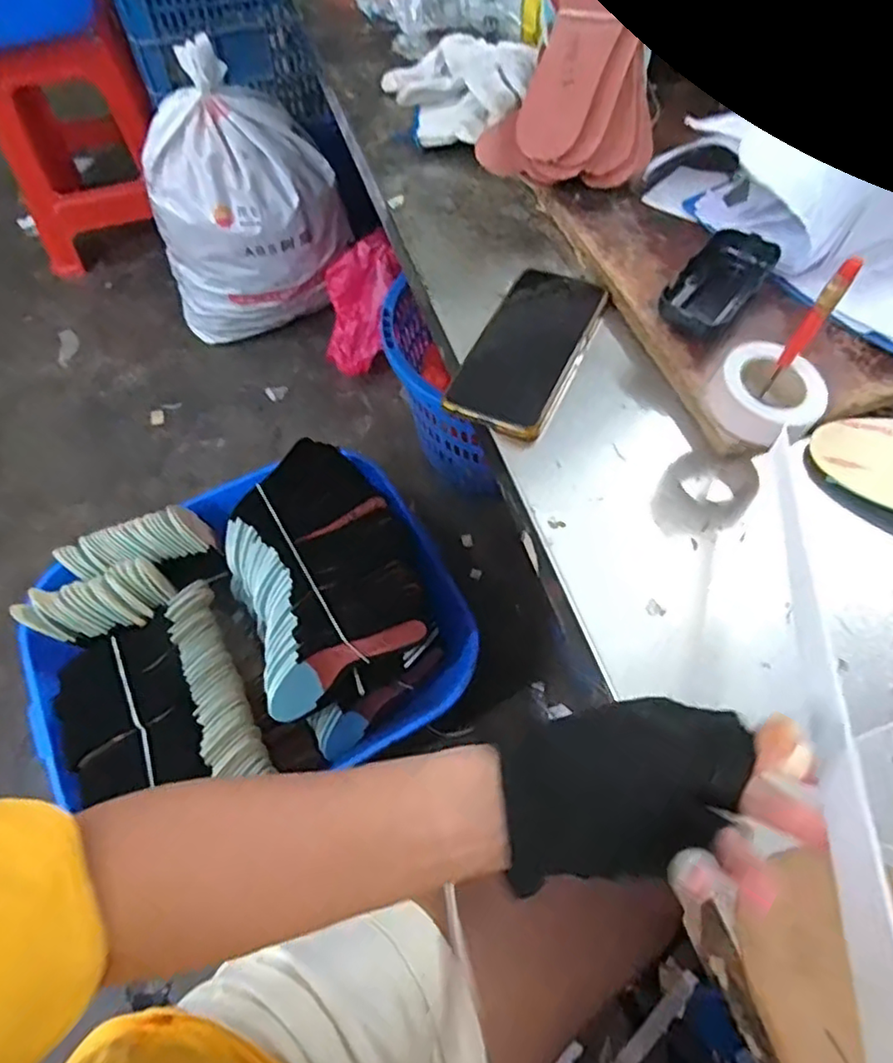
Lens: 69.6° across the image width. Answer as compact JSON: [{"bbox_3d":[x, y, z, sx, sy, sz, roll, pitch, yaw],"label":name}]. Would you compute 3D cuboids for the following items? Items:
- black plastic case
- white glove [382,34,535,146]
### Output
[{"bbox_3d":[0.204,-0.184,0.480,0.054,0.027,0.106,30,64,18],"label":"black plastic case"},{"bbox_3d":[-0.001,-0.436,0.642,0.157,0.056,0.124,13,60,9],"label":"white glove"}]

